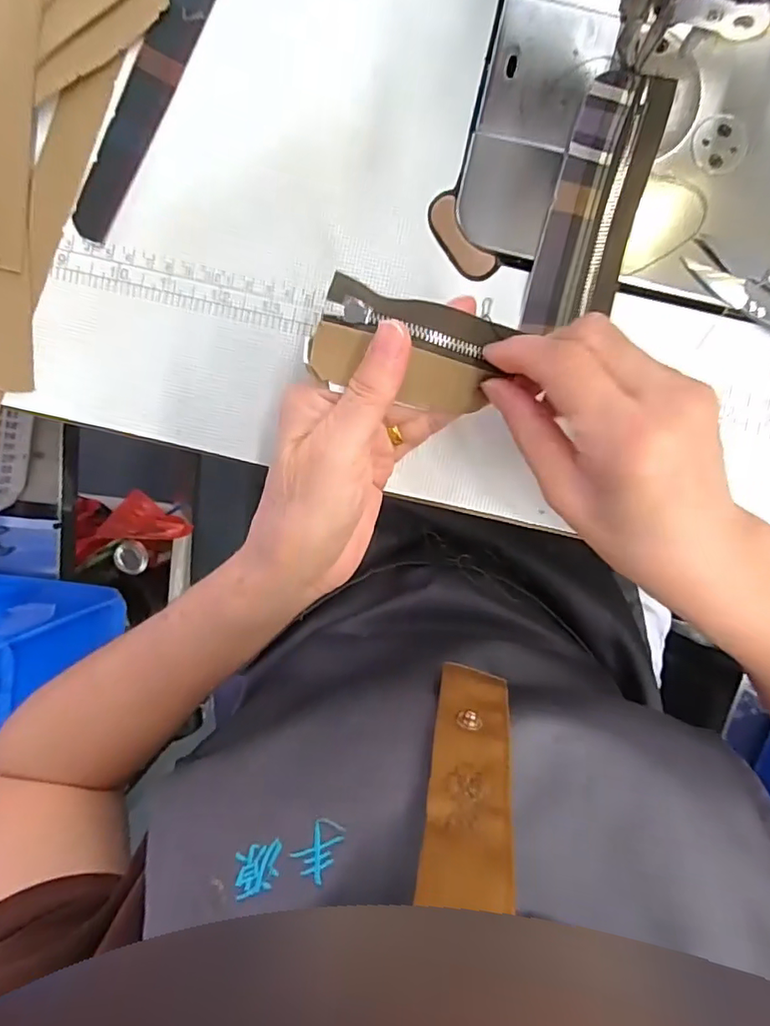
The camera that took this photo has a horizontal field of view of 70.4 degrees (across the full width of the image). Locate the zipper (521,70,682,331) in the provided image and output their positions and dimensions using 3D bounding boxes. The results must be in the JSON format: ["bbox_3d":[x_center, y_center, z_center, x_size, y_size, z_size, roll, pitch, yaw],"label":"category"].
[{"bbox_3d":[0.099,-0.143,0.258,0.041,0.007,0.114,14,98,1],"label":"zipper"}]

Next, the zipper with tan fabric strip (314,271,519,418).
[{"bbox_3d":[0.009,-0.066,0.220,0.072,0.010,0.042,17,87,-11],"label":"zipper with tan fabric strip"}]

